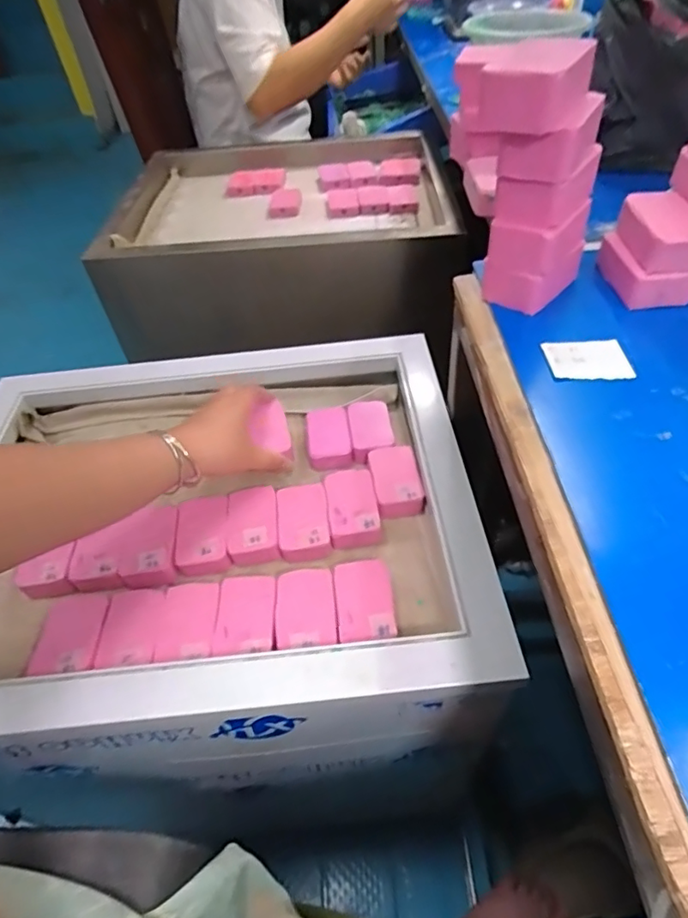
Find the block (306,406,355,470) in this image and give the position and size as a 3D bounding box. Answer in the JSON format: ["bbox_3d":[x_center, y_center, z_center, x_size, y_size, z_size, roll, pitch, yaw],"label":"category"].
[{"bbox_3d":[-0.017,-0.027,0.573,0.045,0.023,0.078,-8,48,-2],"label":"block"}]

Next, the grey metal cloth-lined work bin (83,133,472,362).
[{"bbox_3d":[-0.096,-0.373,0.863,0.478,0.133,0.408,-5,48,1],"label":"grey metal cloth-lined work bin"}]

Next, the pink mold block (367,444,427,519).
[{"bbox_3d":[0.050,0.021,0.524,0.046,0.022,0.072,-9,48,-2],"label":"pink mold block"}]

